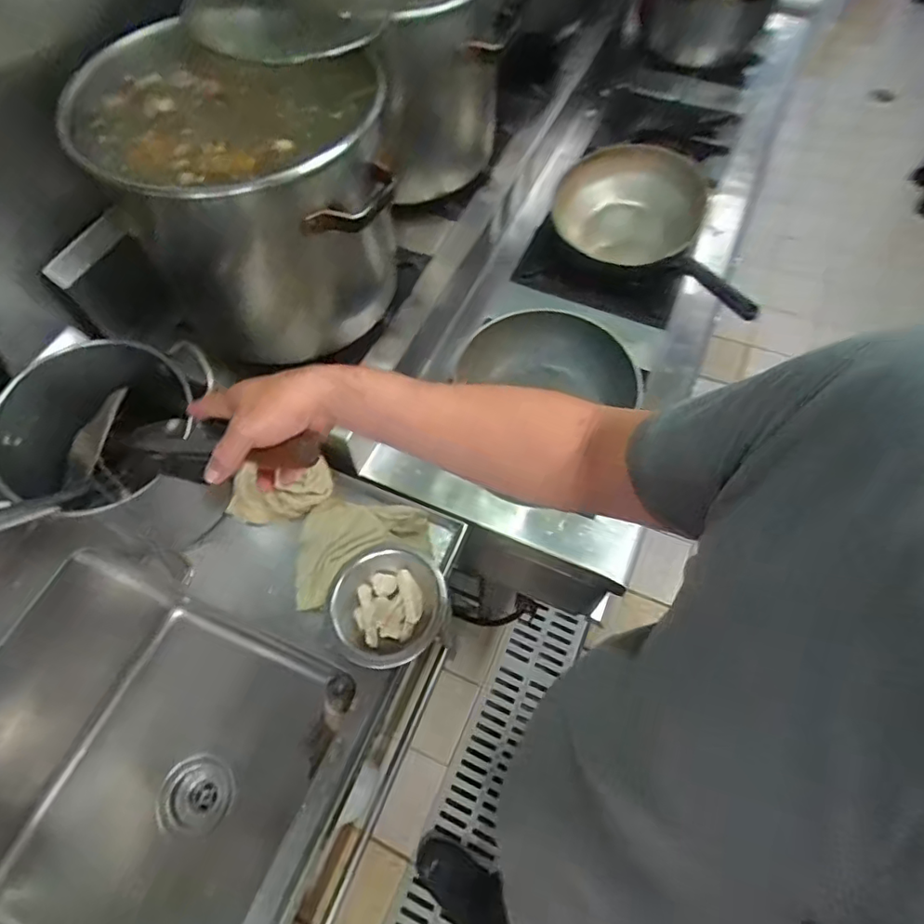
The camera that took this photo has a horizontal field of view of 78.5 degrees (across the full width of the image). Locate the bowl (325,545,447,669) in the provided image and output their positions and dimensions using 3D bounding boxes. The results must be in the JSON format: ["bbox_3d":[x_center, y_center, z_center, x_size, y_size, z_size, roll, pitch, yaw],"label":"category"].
[{"bbox_3d":[-0.098,0.184,0.727,0.141,0.040,0.147,-1,61,2],"label":"bowl"}]

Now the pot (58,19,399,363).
[{"bbox_3d":[-0.256,-0.340,0.779,0.385,0.305,0.318,28,66,17],"label":"pot"}]

